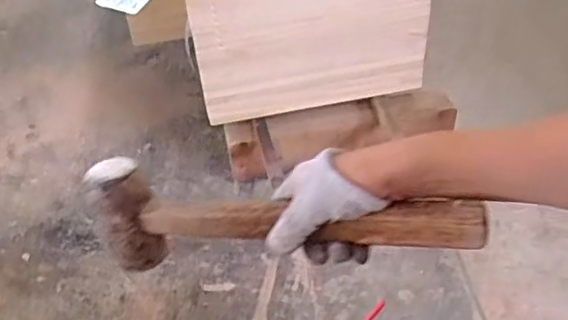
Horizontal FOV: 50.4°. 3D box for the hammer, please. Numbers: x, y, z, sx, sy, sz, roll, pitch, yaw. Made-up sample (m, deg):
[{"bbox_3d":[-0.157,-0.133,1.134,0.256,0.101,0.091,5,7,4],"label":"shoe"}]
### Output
[{"bbox_3d":[-0.011,0.049,0.503,0.340,0.084,0.055,0,45,21],"label":"hammer"}]

